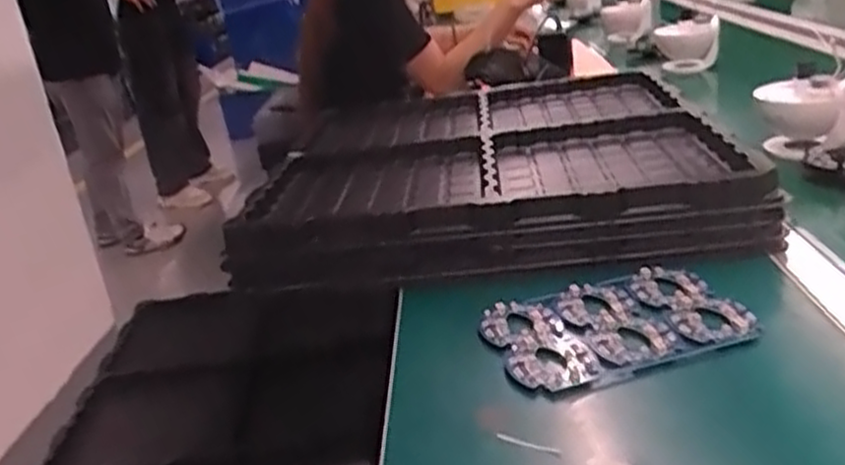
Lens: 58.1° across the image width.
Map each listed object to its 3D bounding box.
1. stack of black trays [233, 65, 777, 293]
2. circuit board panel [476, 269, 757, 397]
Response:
[{"bbox_3d":[0.082,-0.108,1.010,0.530,0.067,0.631,-7,21,6],"label":"stack of black trays"},{"bbox_3d":[0.155,0.075,0.619,0.197,0.011,0.130,-14,22,-13],"label":"circuit board panel"}]

